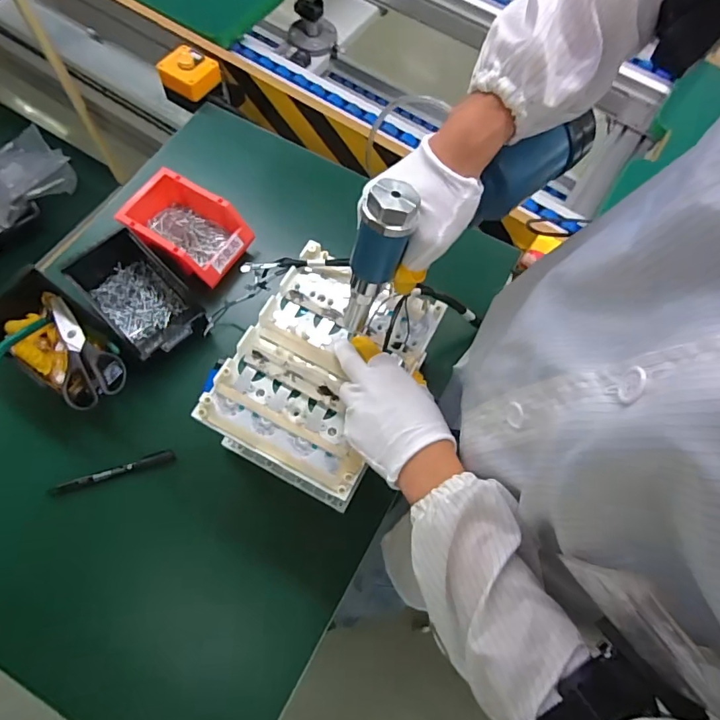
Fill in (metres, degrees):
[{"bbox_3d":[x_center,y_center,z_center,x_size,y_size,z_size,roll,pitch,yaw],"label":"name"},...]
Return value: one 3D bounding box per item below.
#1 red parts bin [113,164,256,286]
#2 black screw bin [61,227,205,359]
[{"bbox_3d":[-0.245,-0.188,0.687,0.162,0.060,0.110,32,71,9],"label":"red parts bin"},{"bbox_3d":[-0.299,-0.086,0.658,0.107,0.061,0.179,-42,76,-17],"label":"black screw bin"}]

